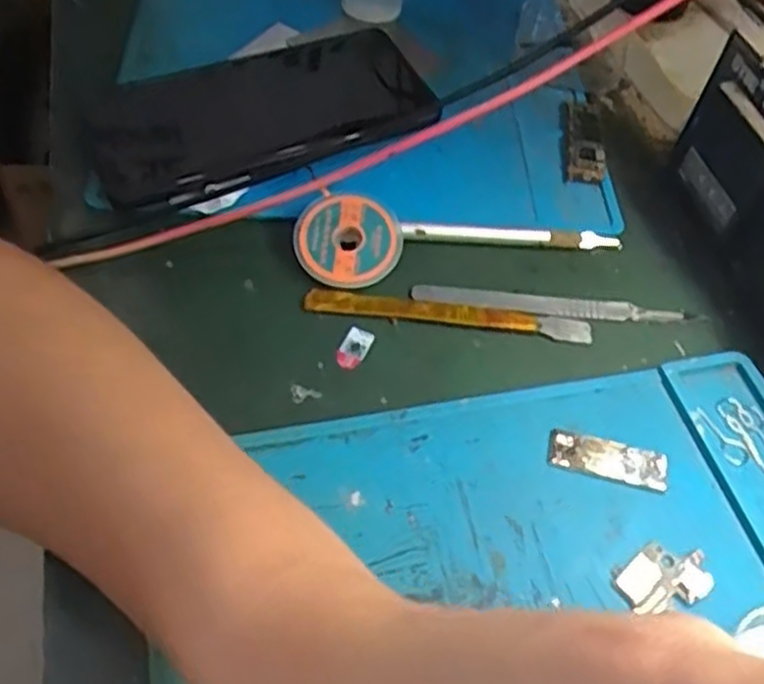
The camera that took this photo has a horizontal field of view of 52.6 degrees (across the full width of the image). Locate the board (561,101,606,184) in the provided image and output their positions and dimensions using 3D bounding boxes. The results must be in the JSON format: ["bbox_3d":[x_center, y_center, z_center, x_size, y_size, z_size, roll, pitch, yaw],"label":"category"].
[{"bbox_3d":[0.104,-0.104,0.399,0.020,0.009,0.060,7,52,-1],"label":"board"}]

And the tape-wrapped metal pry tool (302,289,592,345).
[{"bbox_3d":[0.028,-0.012,0.319,0.118,0.009,0.014,6,52,-2],"label":"tape-wrapped metal pry tool"}]

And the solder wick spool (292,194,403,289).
[{"bbox_3d":[-0.014,-0.043,0.324,0.043,0.007,0.039,17,78,-4],"label":"solder wick spool"}]

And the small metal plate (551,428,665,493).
[{"bbox_3d":[0.083,0.043,0.285,0.042,0.004,0.015,14,52,4],"label":"small metal plate"}]

